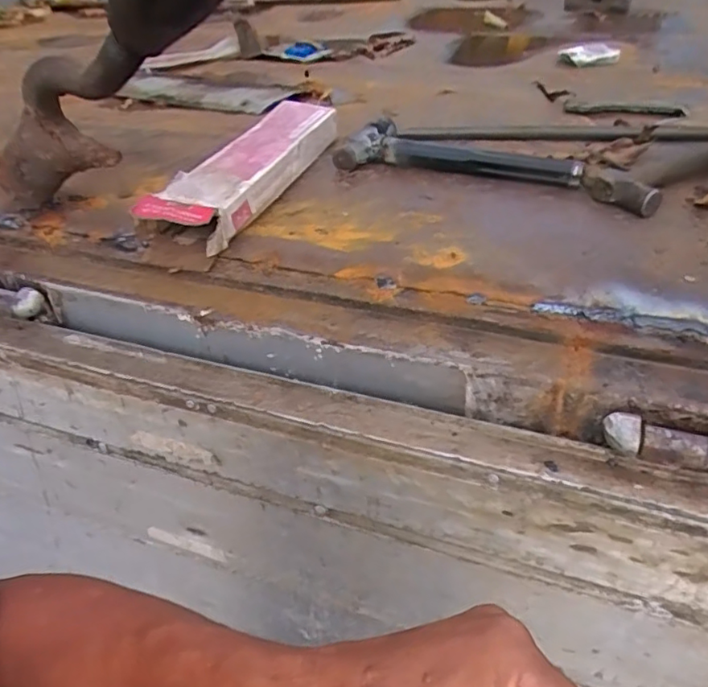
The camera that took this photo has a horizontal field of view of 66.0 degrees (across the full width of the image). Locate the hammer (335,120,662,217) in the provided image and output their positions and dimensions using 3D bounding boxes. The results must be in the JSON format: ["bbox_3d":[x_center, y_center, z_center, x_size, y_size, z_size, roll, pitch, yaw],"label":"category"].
[{"bbox_3d":[0.158,-0.205,0.604,0.330,0.029,0.119,17,43,22],"label":"hammer"}]

